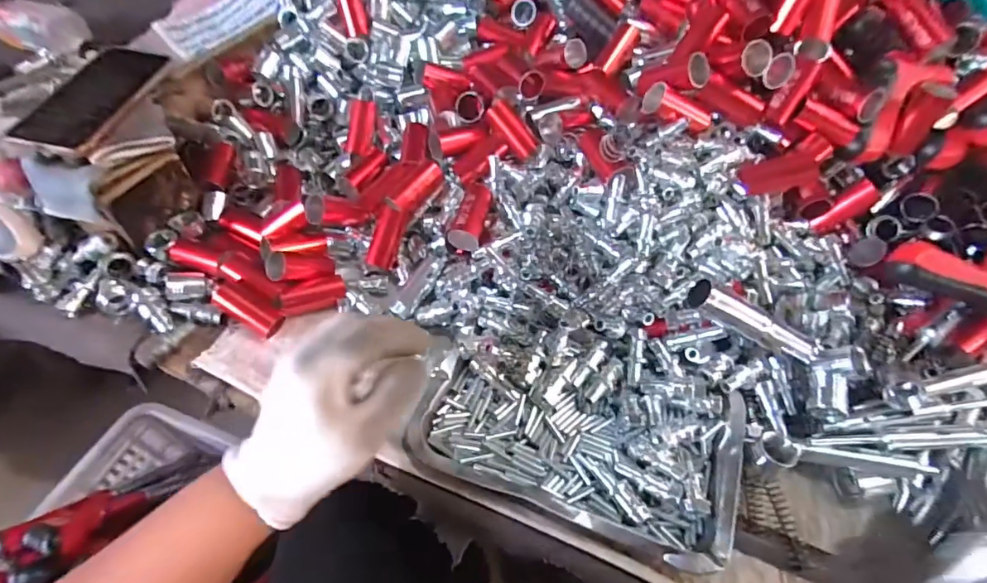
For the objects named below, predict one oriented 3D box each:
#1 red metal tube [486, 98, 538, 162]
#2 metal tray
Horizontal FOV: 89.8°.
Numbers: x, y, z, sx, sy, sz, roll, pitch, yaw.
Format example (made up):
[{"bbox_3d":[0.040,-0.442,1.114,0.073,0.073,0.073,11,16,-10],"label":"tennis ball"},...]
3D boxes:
[{"bbox_3d":[0.020,-0.169,0.514,0.020,0.015,0.065,-43,99,-29],"label":"red metal tube"},{"bbox_3d":[0.072,0.111,0.416,0.260,0.035,0.155,17,54,10],"label":"metal tray"}]

